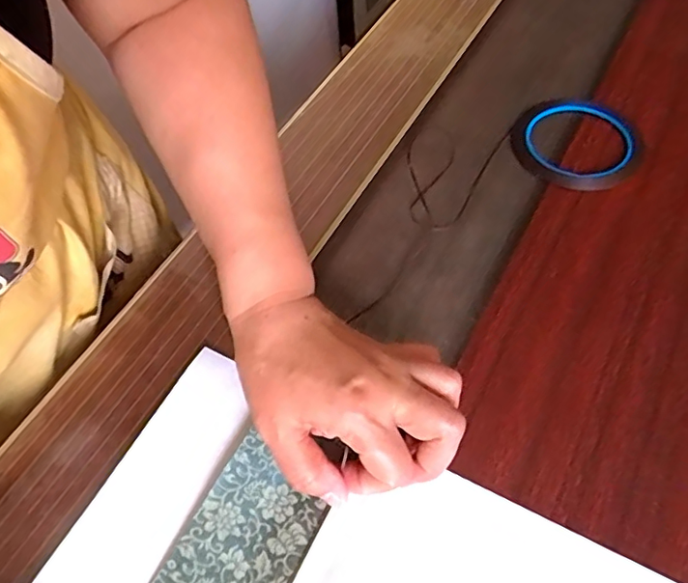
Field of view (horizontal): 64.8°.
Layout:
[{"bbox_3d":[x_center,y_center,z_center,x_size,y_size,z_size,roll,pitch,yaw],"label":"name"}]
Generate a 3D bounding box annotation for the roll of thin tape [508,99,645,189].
[{"bbox_3d":[0.184,-0.118,0.428,0.094,0.016,0.081,-1,58,4],"label":"roll of thin tape"}]

